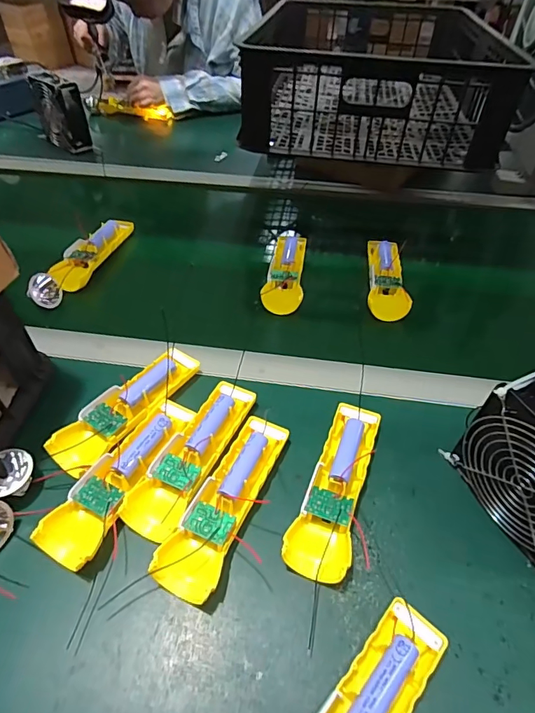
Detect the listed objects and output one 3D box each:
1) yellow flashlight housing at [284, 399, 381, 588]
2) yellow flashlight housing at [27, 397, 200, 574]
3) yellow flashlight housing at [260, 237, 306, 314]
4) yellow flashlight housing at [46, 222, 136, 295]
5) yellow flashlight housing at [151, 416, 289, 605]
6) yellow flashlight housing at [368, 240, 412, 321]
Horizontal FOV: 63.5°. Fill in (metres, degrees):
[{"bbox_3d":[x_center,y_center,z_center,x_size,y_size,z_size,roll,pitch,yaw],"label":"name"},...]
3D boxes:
[{"bbox_3d":[0.062,0.112,0.387,0.050,0.032,0.163,15,50,13],"label":"yellow flashlight housing"},{"bbox_3d":[-0.128,0.102,0.387,0.050,0.023,0.165,22,51,18],"label":"yellow flashlight housing"},{"bbox_3d":[0.025,-0.119,0.596,0.051,0.019,0.156,5,48,4],"label":"yellow flashlight housing"},{"bbox_3d":[-0.256,-0.156,0.629,0.052,0.027,0.158,10,49,9],"label":"yellow flashlight housing"},{"bbox_3d":[-0.032,0.121,0.372,0.048,0.030,0.163,20,51,17],"label":"yellow flashlight housing"},{"bbox_3d":[0.164,-0.110,0.589,0.051,0.021,0.154,8,48,7],"label":"yellow flashlight housing"}]

